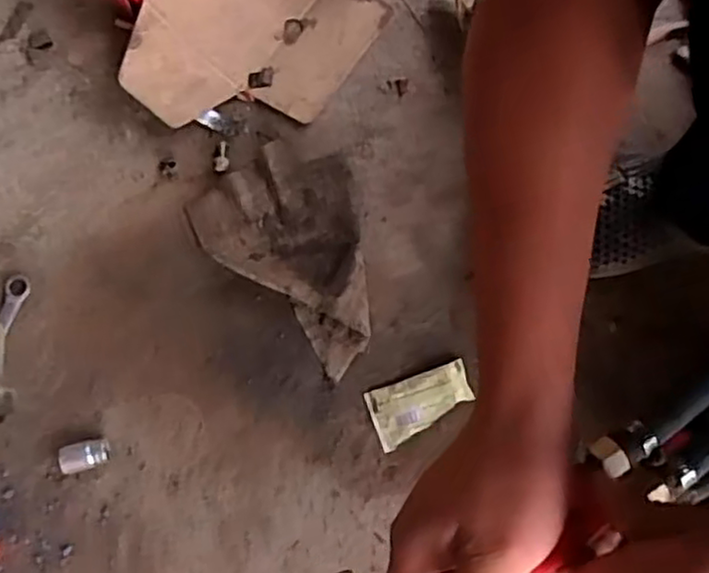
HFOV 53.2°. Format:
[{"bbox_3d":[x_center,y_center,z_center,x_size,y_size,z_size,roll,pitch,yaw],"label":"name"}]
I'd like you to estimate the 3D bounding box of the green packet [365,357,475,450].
[{"bbox_3d":[0.061,0.105,0.641,0.093,0.014,0.052,-21,79,-4],"label":"green packet"}]

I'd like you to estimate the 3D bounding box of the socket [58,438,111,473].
[{"bbox_3d":[-0.242,0.152,0.634,0.042,0.018,0.025,-11,79,-3],"label":"socket"}]

